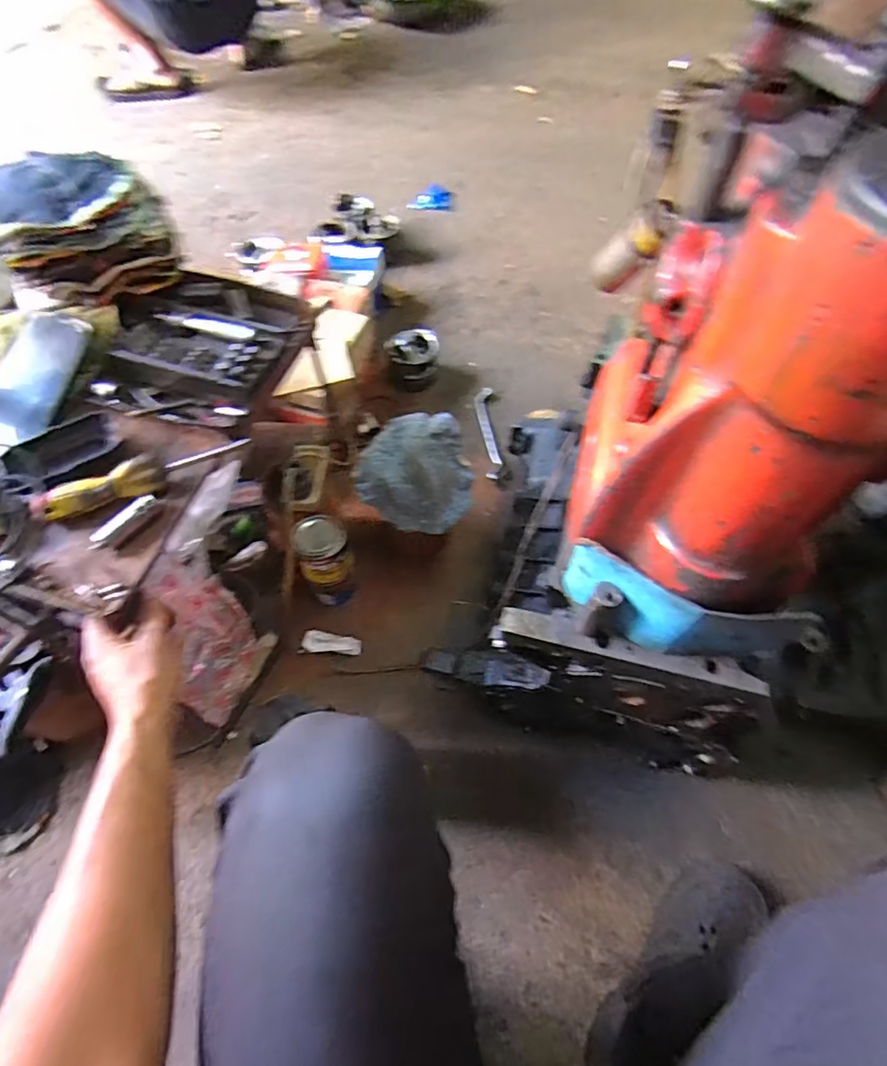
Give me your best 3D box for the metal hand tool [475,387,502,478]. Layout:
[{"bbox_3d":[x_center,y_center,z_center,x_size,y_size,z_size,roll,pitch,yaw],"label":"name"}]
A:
[{"bbox_3d":[0.084,-0.183,1.023,0.033,0.021,0.210,-4,60,-2],"label":"metal hand tool"}]

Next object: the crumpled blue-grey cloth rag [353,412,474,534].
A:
[{"bbox_3d":[-0.036,-0.085,0.746,0.159,0.079,0.136,31,65,17],"label":"crumpled blue-grey cloth rag"}]

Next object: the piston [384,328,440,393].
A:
[{"bbox_3d":[-0.055,-0.334,1.081,0.097,0.071,0.101,0,60,0],"label":"piston"}]

